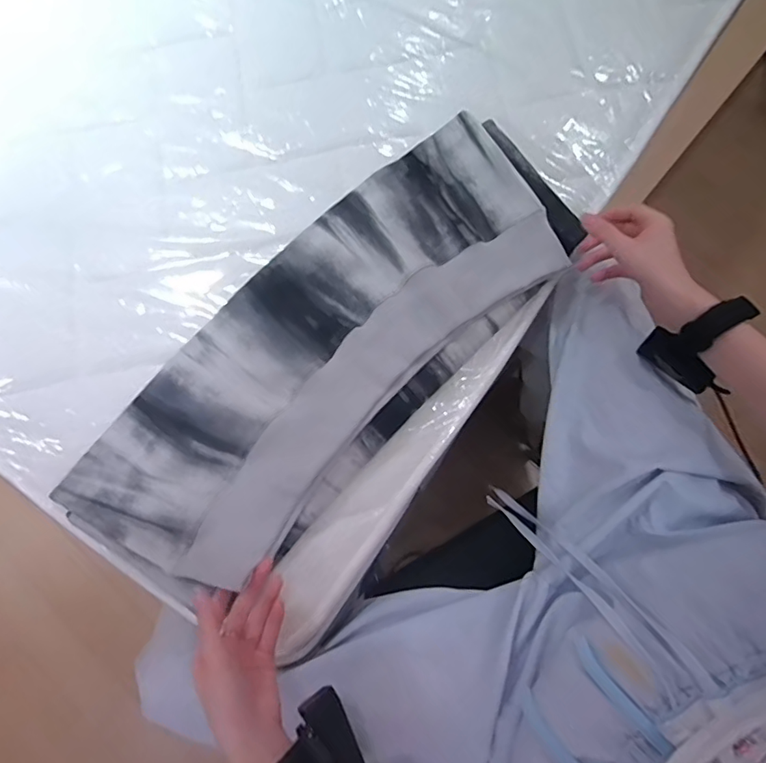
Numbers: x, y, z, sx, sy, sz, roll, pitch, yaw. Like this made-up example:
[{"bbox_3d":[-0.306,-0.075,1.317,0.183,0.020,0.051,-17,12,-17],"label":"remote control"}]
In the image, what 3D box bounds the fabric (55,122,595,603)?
[{"bbox_3d":[-0.044,-0.044,0.513,0.567,0.043,0.211,-44,77,-9],"label":"fabric"}]

